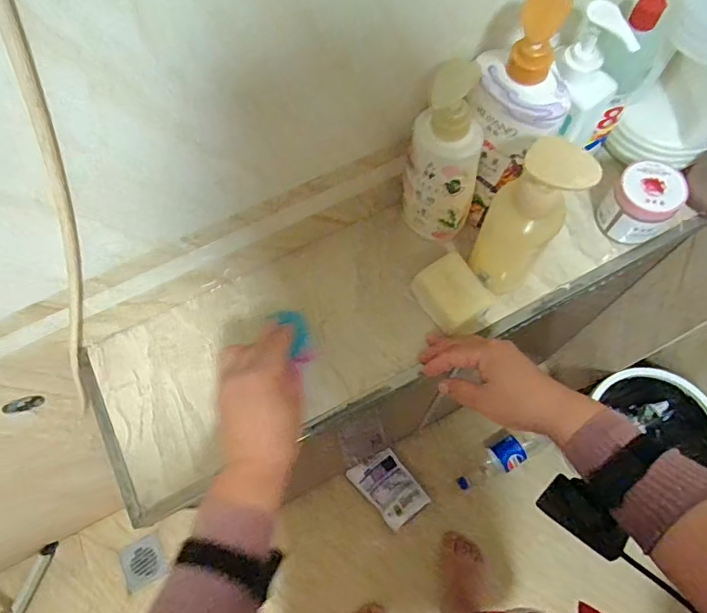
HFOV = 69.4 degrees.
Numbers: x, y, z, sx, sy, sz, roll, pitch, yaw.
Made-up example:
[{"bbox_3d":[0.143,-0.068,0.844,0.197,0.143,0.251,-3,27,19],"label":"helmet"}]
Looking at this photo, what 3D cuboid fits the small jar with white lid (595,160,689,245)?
[{"bbox_3d":[0.322,-0.116,0.573,0.072,0.070,0.065,34,73,14],"label":"small jar with white lid"}]

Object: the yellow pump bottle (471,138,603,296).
[{"bbox_3d":[0.155,-0.078,0.468,0.066,0.179,0.056,26,72,11],"label":"yellow pump bottle"}]

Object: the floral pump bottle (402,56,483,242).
[{"bbox_3d":[0.087,-0.141,0.509,0.082,0.208,0.057,17,70,8],"label":"floral pump bottle"}]

